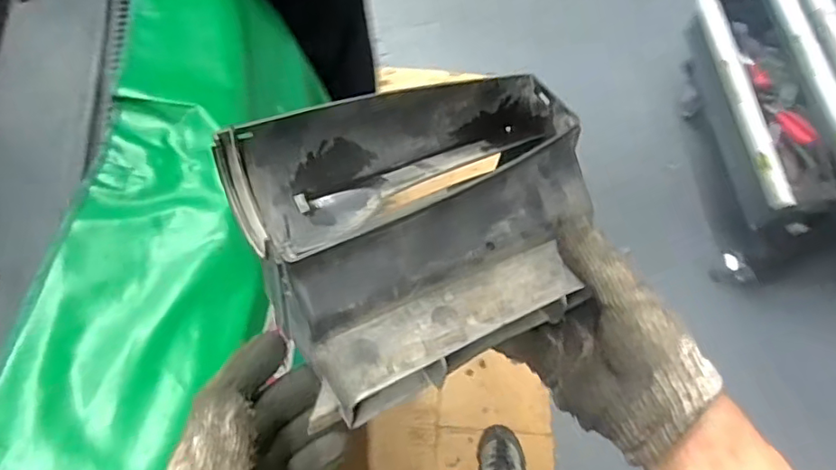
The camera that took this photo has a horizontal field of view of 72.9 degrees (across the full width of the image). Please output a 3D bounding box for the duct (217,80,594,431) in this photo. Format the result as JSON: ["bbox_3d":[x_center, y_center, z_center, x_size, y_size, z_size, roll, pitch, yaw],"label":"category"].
[{"bbox_3d":[0.010,-0.014,0.348,0.211,0.097,0.167,-25,68,-12],"label":"duct"}]

